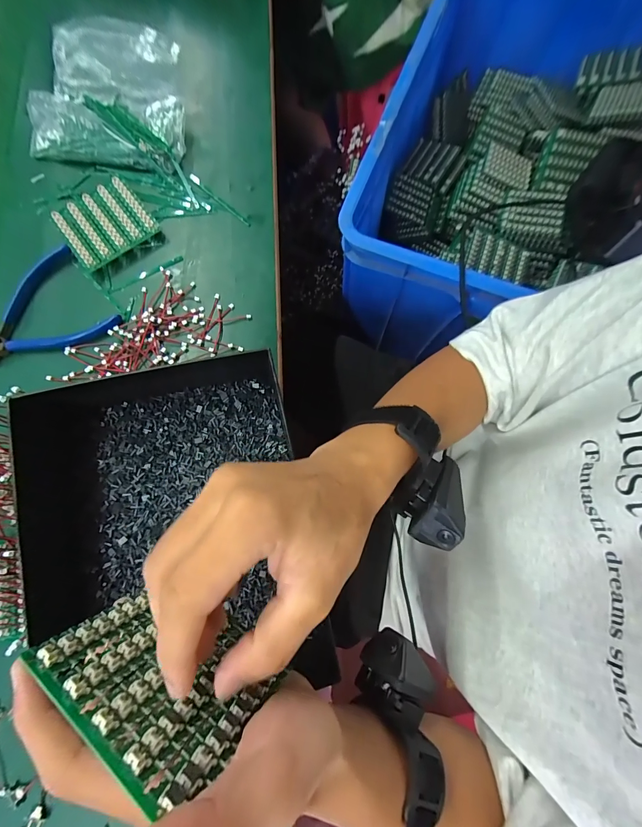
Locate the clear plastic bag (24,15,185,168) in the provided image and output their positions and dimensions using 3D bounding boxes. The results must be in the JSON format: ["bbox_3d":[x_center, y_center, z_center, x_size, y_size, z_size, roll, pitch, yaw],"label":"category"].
[{"bbox_3d":[-0.233,-0.354,0.367,0.170,0.053,0.148,9,80,2],"label":"clear plastic bag"}]

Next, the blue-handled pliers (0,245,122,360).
[{"bbox_3d":[-0.282,-0.090,0.335,0.134,0.009,0.100,-36,81,-6],"label":"blue-handled pliers"}]

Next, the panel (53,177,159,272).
[{"bbox_3d":[-0.228,-0.201,0.359,0.084,0.015,0.082,-37,81,-6],"label":"panel"}]

